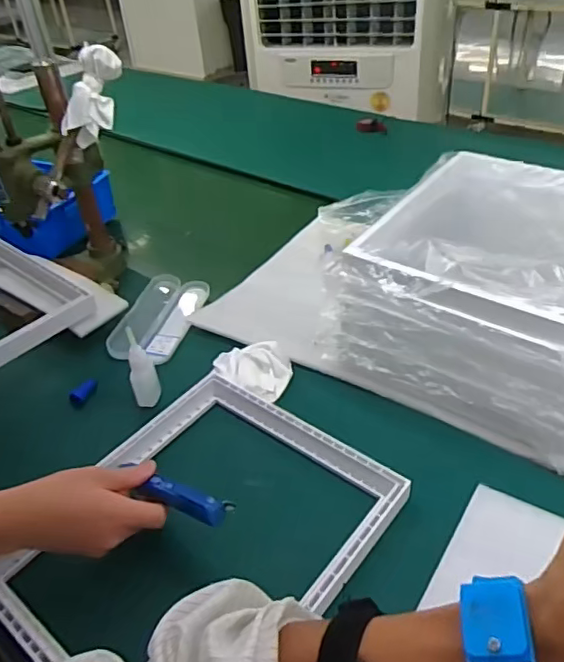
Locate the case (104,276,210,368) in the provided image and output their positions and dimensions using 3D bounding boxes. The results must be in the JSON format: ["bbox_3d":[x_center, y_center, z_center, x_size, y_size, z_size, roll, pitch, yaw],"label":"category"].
[{"bbox_3d":[-0.168,-0.023,0.815,0.086,0.031,0.173,8,40,16],"label":"case"}]

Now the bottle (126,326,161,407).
[{"bbox_3d":[-0.165,0.047,0.682,0.025,0.105,0.029,2,39,9],"label":"bottle"}]

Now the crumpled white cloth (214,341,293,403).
[{"bbox_3d":[-0.034,0.051,0.712,0.092,0.032,0.075,-7,39,-2],"label":"crumpled white cloth"}]

